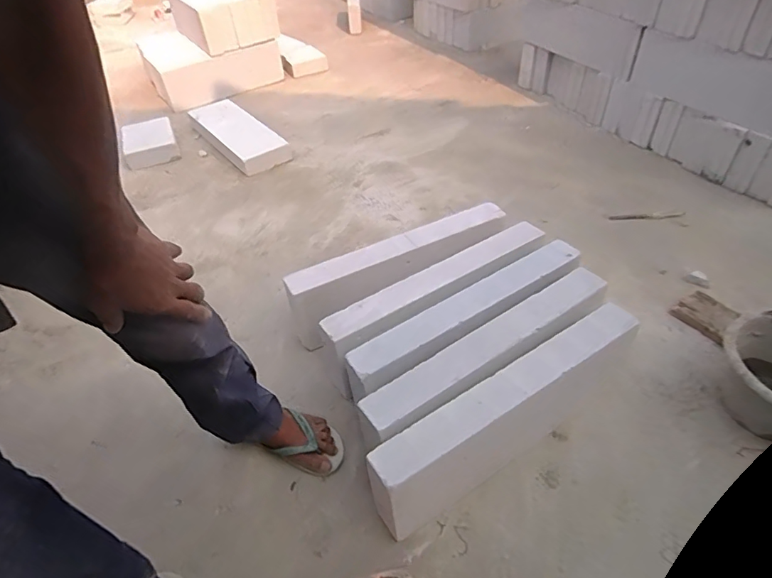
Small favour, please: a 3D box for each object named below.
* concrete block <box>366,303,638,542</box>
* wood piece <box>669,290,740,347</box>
[{"bbox_3d":[0.268,0.223,0.931,0.652,0.205,0.085,-28,49,-20],"label":"concrete block"},{"bbox_3d":[0.771,0.068,1.138,0.109,0.041,0.152,-26,48,-18],"label":"wood piece"}]

